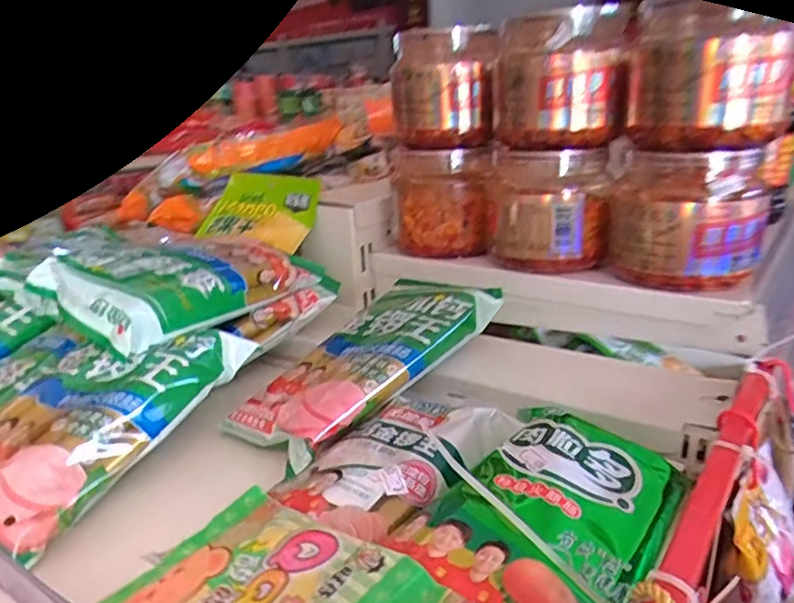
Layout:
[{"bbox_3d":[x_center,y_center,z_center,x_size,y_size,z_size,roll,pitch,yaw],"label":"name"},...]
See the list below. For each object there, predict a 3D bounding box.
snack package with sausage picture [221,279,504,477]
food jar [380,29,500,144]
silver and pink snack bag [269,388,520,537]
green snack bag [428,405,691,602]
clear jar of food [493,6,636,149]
[{"bbox_3d":[-0.018,0.043,0.436,0.202,0.034,0.098,-35,34,-32],"label":"snack package with sausage picture"},{"bbox_3d":[0.043,-0.205,0.564,0.100,0.101,0.079,2,19,11],"label":"food jar"},{"bbox_3d":[0.003,0.086,0.355,0.088,0.023,0.156,12,23,36],"label":"silver and pink snack bag"},{"bbox_3d":[0.078,0.101,0.287,0.093,0.036,0.147,9,21,30],"label":"green snack bag"},{"bbox_3d":[0.134,-0.183,0.486,0.102,0.100,0.086,2,19,11],"label":"clear jar of food"}]

